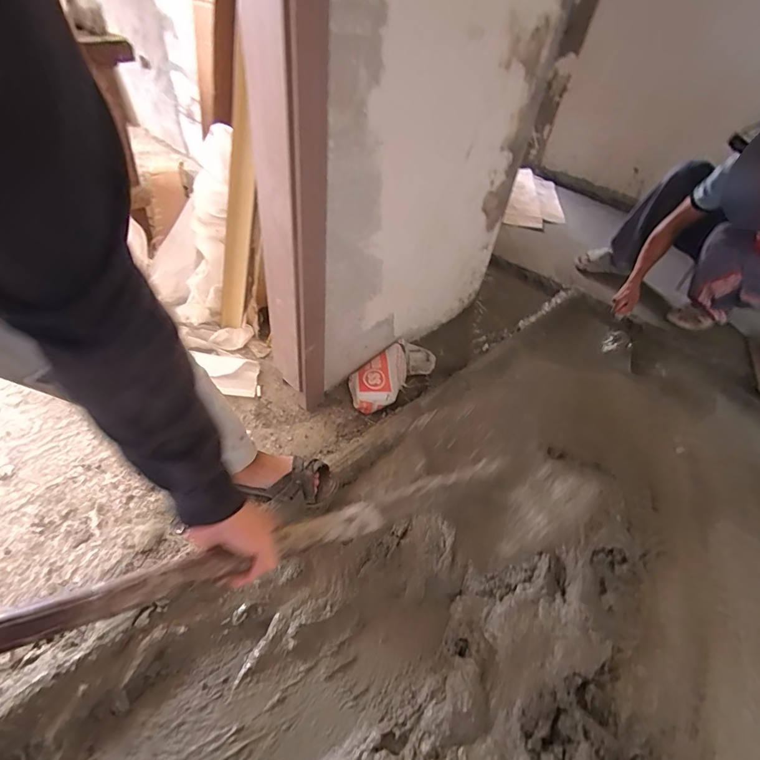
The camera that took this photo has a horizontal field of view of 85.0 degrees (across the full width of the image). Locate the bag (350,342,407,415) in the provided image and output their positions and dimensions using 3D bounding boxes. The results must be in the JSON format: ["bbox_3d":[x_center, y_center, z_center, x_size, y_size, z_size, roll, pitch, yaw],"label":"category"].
[{"bbox_3d":[-0.003,-0.008,1.188,0.134,0.056,0.249,26,52,1],"label":"bag"}]

